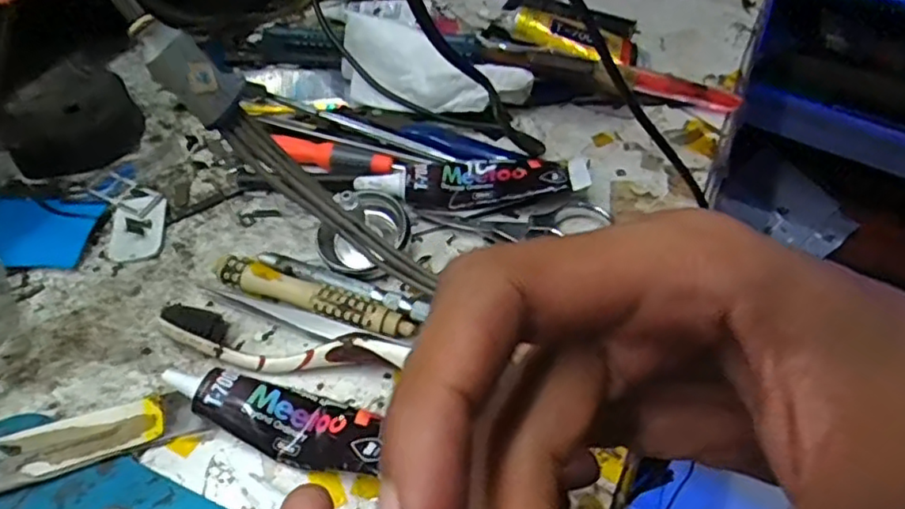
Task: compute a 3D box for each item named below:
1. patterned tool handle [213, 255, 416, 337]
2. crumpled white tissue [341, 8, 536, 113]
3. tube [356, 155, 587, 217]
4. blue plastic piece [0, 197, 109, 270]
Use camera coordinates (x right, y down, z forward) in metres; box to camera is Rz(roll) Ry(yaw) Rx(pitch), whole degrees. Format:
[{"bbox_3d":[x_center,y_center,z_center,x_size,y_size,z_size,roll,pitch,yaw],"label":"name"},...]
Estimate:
[{"bbox_3d":[-0.060,0.018,0.263,0.087,0.014,0.012,15,52,13],"label":"patterned tool handle"},{"bbox_3d":[-0.011,-0.097,0.334,0.101,0.040,0.026,9,51,9],"label":"crumpled white tissue"},{"bbox_3d":[0.010,-0.034,0.301,0.105,0.018,0.032,-1,50,0],"label":"tube"},{"bbox_3d":[-0.193,-0.011,0.293,0.051,0.006,0.041,-2,50,0],"label":"blue plastic piece"}]

